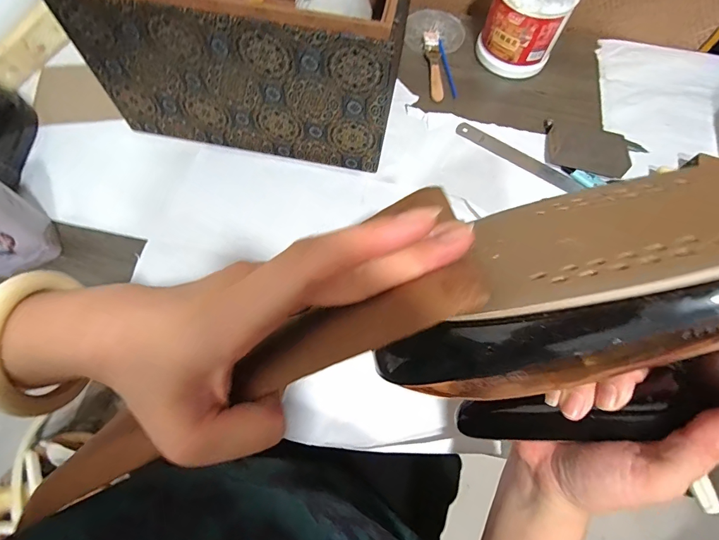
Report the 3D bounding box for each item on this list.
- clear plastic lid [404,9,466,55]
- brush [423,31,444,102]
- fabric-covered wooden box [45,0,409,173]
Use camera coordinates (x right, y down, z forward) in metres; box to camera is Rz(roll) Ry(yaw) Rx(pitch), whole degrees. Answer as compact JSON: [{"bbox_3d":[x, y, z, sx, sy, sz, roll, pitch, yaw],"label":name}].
[{"bbox_3d":[0.127,-0.397,0.644,0.100,0.017,0.100,1,67,-3],"label":"clear plastic lid"},{"bbox_3d":[0.119,-0.334,0.618,0.028,0.011,0.148,3,67,-2],"label":"brush"},{"bbox_3d":[-0.118,-0.316,0.482,0.339,0.184,0.266,11,67,2],"label":"fabric-covered wooden box"}]

